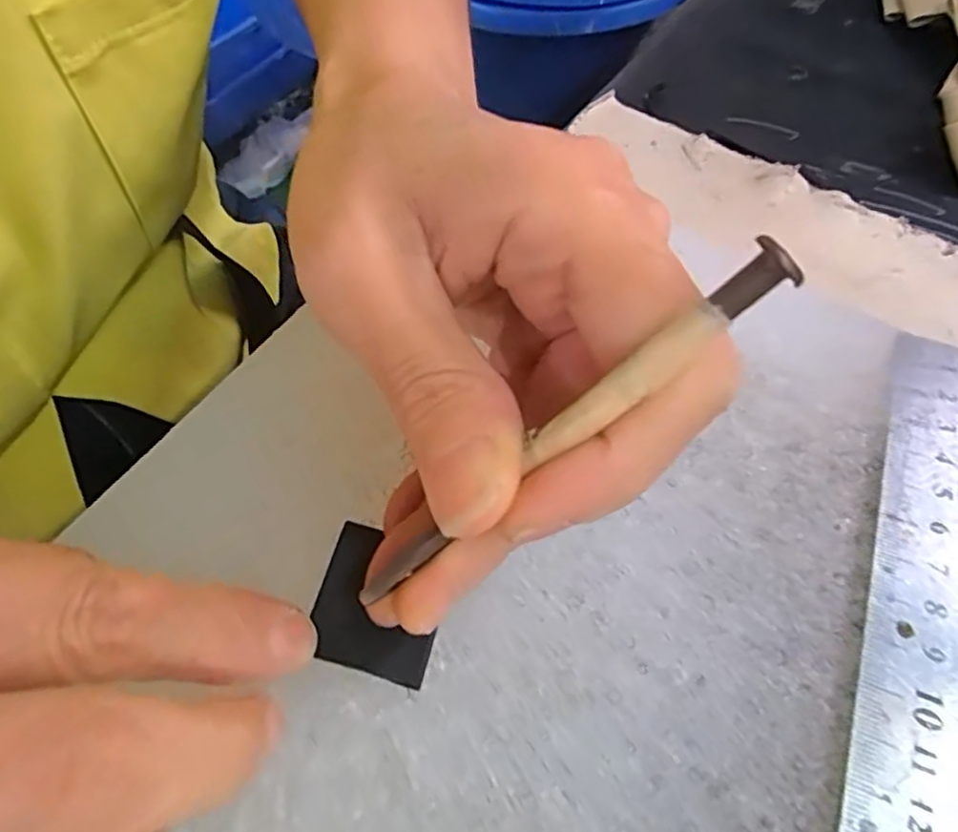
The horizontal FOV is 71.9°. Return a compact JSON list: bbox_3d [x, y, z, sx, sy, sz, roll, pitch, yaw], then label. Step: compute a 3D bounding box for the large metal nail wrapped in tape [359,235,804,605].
[{"bbox_3d":[0.009,0.007,0.106,0.092,0.004,0.005,-42,60,30],"label":"large metal nail wrapped in tape"}]

